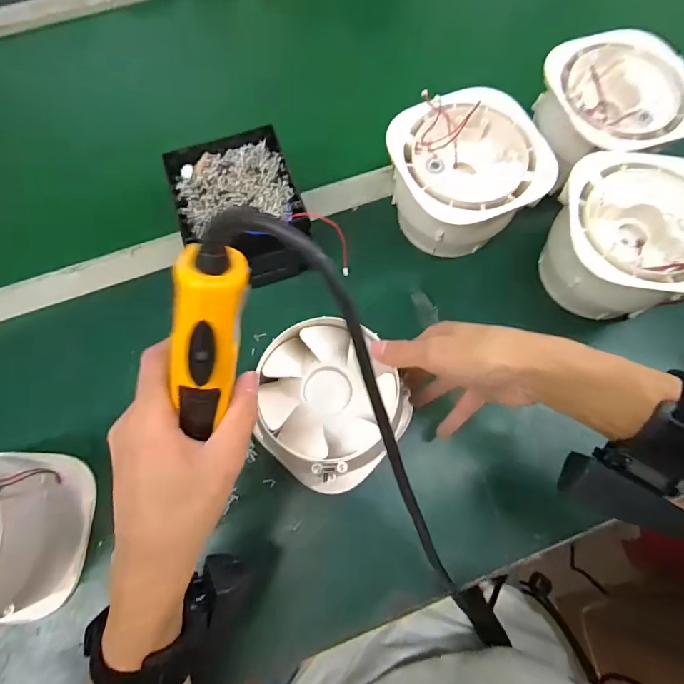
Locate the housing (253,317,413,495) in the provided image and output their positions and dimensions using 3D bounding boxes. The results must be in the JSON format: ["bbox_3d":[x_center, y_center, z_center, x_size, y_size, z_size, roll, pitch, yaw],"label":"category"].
[{"bbox_3d":[-0.010,0.053,0.368,0.122,0.087,0.116,0,71,0],"label":"housing"}]

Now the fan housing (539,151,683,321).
[{"bbox_3d":[0.267,-0.094,0.413,0.136,0.095,0.138,9,72,3],"label":"fan housing"}]

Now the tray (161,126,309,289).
[{"bbox_3d":[-0.106,-0.135,0.446,0.120,0.067,0.154,-18,72,-6],"label":"tray"}]

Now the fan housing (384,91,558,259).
[{"bbox_3d":[0.119,-0.167,0.436,0.147,0.087,0.143,-5,71,-1],"label":"fan housing"}]

